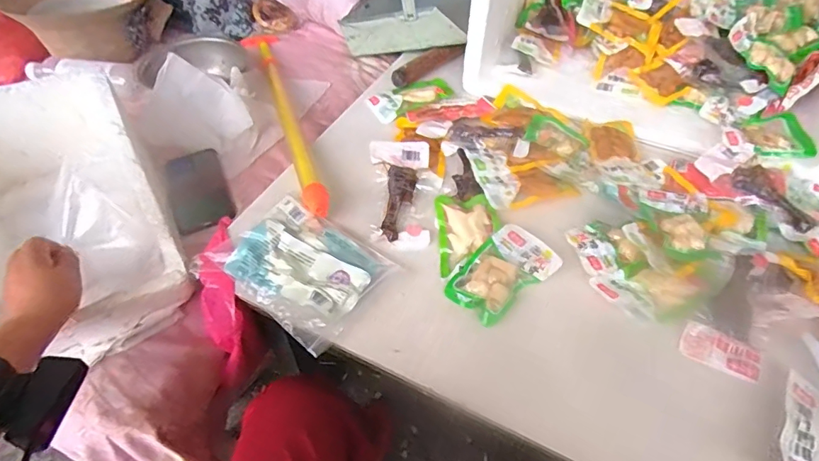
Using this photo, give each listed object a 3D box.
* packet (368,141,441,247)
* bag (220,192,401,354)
[{"bbox_3d":[-0.004,-0.055,0.598,0.091,0.023,0.169,-2,50,-3],"label":"packet"},{"bbox_3d":[-0.121,0.042,0.519,0.172,0.021,0.133,28,55,21],"label":"bag"}]

